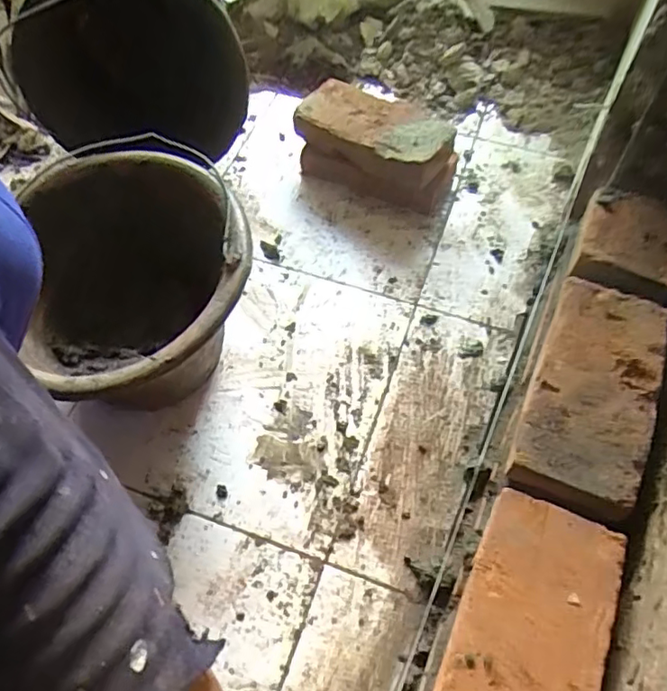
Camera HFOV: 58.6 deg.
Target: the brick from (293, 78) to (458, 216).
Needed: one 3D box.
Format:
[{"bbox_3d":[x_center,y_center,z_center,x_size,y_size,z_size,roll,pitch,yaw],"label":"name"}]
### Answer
[{"bbox_3d":[0.053,-0.250,0.754,0.202,0.083,0.104,24,63,15],"label":"brick"}]

